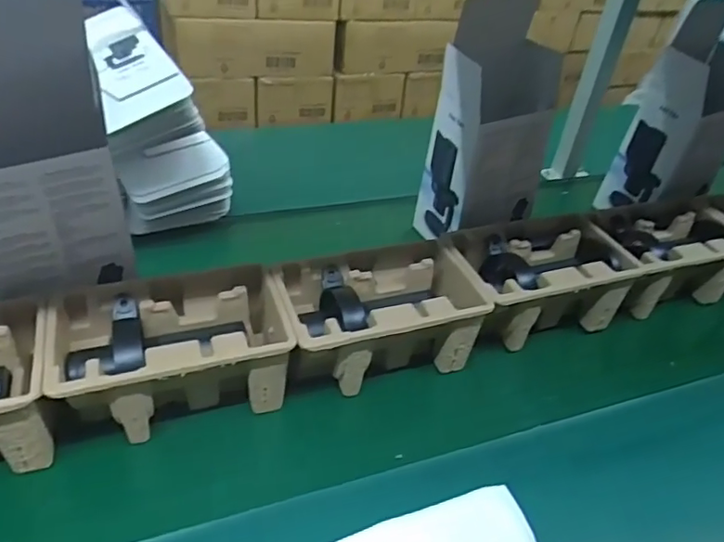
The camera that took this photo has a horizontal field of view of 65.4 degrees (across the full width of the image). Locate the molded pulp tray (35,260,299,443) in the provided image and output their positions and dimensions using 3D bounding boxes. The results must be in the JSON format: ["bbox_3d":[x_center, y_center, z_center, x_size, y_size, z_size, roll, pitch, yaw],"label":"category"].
[{"bbox_3d":[-0.198,0.086,0.598,0.228,0.099,0.146,-8,38,-20],"label":"molded pulp tray"}]

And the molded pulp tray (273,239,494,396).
[{"bbox_3d":[0.016,0.055,0.669,0.228,0.096,0.146,-9,38,-21],"label":"molded pulp tray"}]

